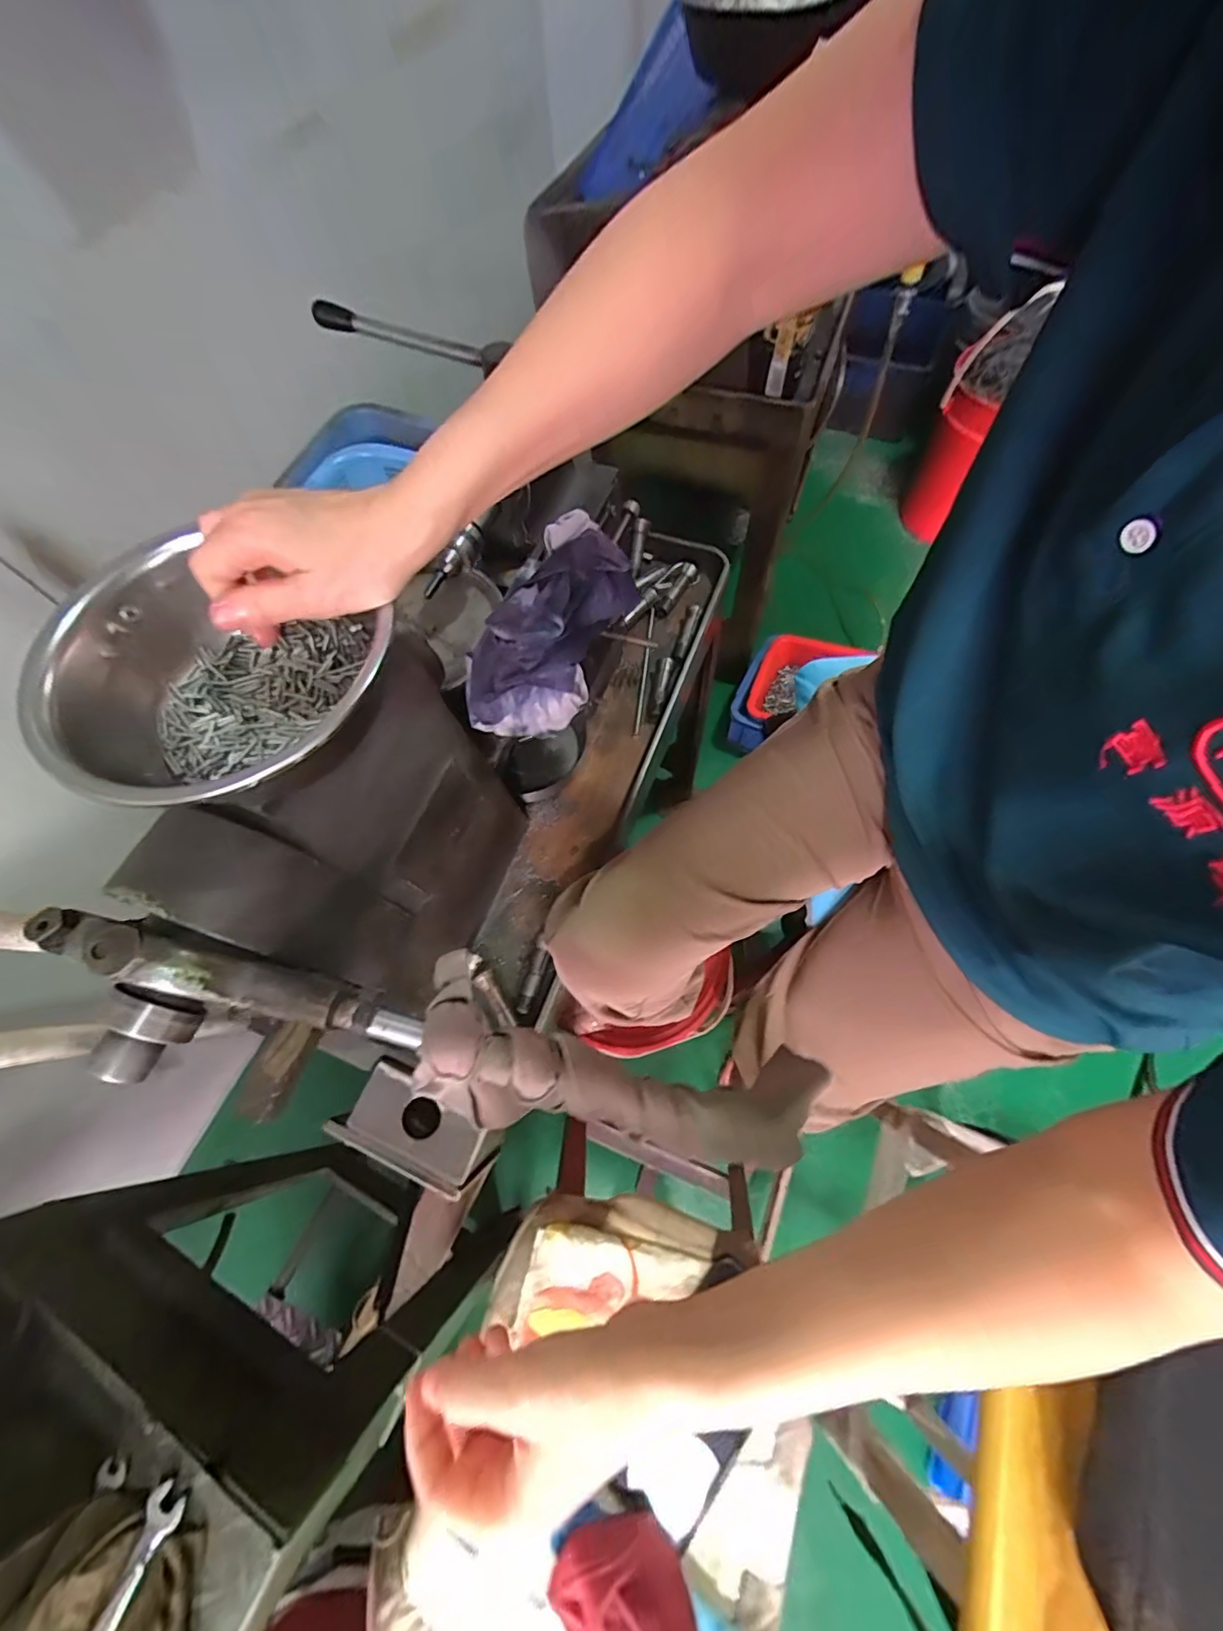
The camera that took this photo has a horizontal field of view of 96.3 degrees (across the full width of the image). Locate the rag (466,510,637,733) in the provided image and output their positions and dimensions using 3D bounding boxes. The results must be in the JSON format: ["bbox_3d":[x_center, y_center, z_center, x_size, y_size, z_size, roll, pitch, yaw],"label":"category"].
[{"bbox_3d":[-0.050,-0.147,0.418,0.094,0.080,0.183,28,88,13],"label":"rag"}]

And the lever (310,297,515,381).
[{"bbox_3d":[-0.182,-0.427,0.486,0.192,0.021,0.022,23,70,12],"label":"lever"}]

